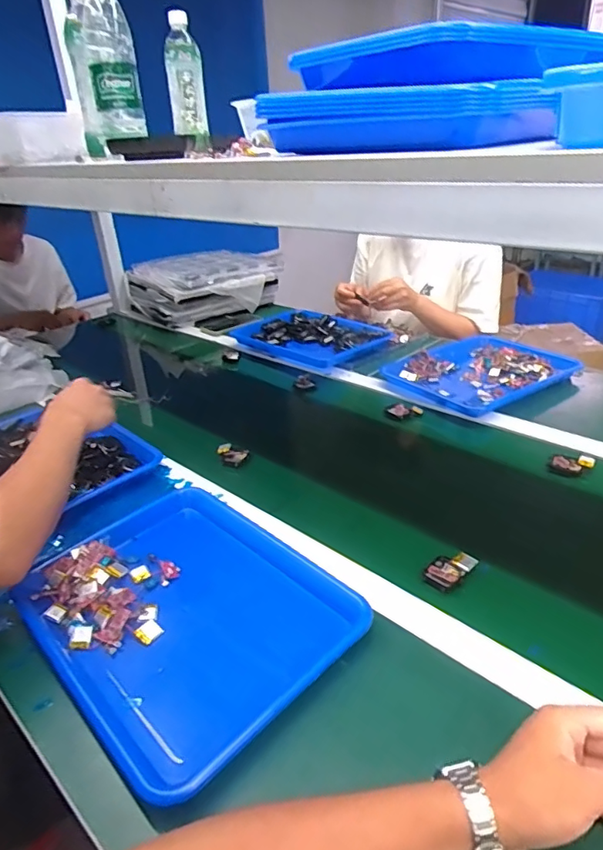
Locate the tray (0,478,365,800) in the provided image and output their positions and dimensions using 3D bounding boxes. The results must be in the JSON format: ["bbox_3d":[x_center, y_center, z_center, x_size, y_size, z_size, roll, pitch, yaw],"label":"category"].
[{"bbox_3d":[-0.122,0.192,0.564,0.263,0.044,0.338,-28,37,-37],"label":"tray"}]

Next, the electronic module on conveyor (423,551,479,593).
[{"bbox_3d":[0.164,0.159,0.589,0.054,0.016,0.035,-23,34,-31],"label":"electronic module on conveyor"}]

